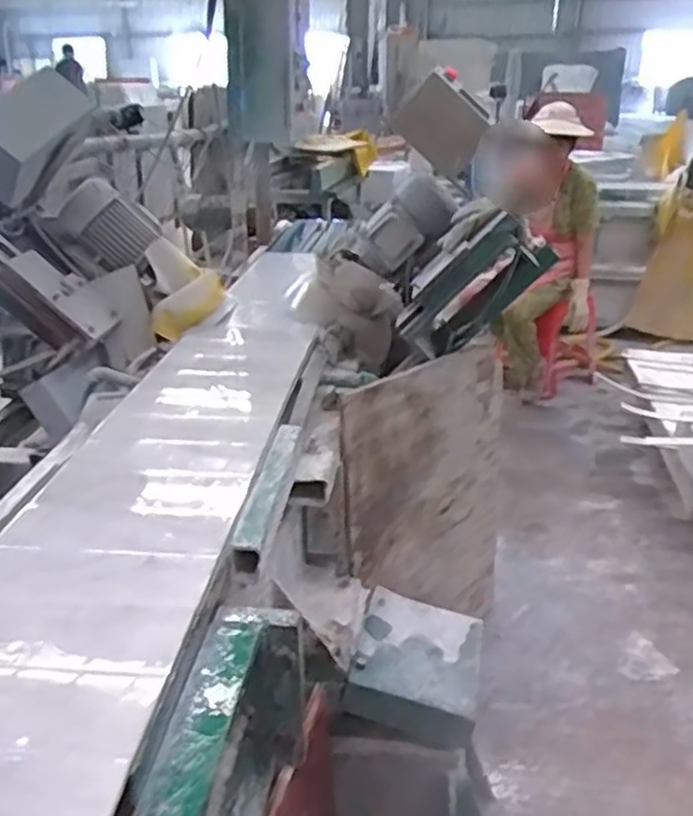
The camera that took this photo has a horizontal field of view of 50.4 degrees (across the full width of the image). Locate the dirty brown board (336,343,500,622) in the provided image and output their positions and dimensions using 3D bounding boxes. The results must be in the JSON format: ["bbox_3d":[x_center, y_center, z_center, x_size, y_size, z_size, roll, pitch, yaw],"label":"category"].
[{"bbox_3d":[0.196,0.239,1.670,0.045,0.728,0.535,16,31,42],"label":"dirty brown board"}]

